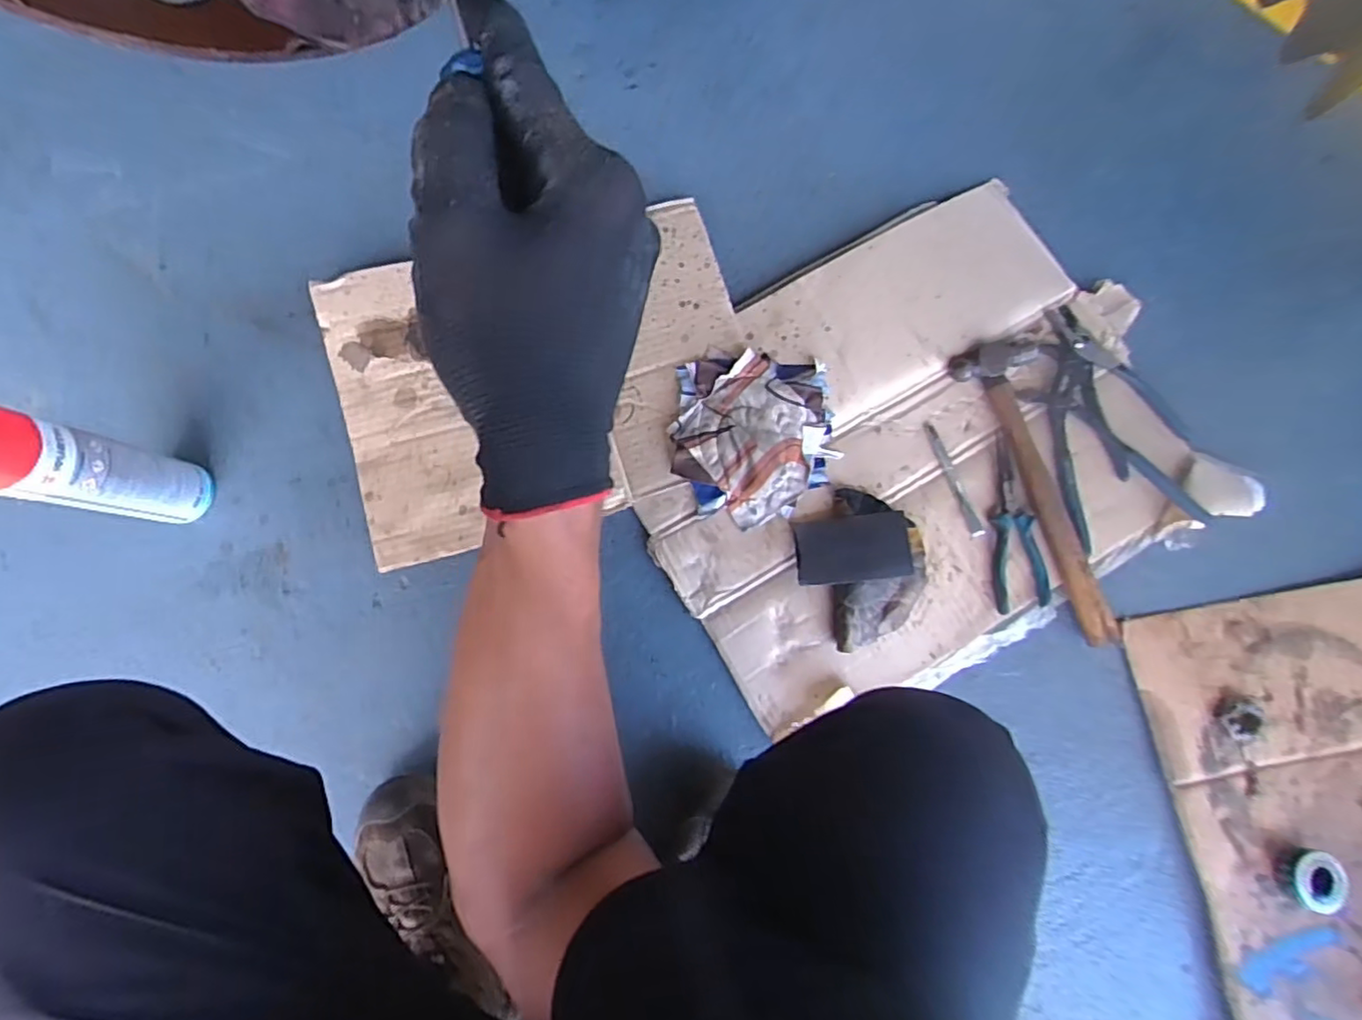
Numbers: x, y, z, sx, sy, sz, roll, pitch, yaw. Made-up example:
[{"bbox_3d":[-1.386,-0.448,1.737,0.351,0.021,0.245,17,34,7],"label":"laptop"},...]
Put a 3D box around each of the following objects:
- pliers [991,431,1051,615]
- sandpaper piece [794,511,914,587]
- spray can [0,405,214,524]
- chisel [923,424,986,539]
[{"bbox_3d":[0.368,0.014,0.697,0.062,0.028,0.195,-9,81,-4],"label":"pliers"},{"bbox_3d":[0.182,0.040,0.658,0.114,0.009,0.076,-7,56,13],"label":"sandpaper piece"},{"bbox_3d":[-0.512,-0.031,0.538,0.071,0.243,0.065,6,80,-2],"label":"spray can"},{"bbox_3d":[0.307,-0.035,0.701,0.017,0.013,0.139,-23,83,-6],"label":"chisel"}]

